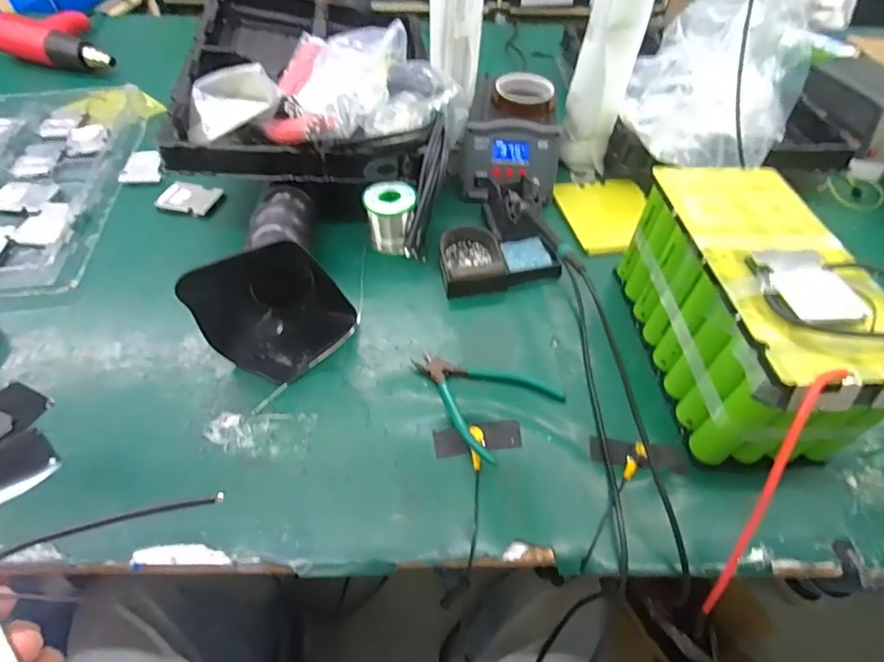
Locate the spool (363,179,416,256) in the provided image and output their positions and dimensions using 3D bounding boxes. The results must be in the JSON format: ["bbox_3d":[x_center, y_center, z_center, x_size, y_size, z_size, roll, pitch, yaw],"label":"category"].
[{"bbox_3d":[-0.067,-0.152,0.634,0.062,0.075,0.062,1,52,-1],"label":"spool"}]

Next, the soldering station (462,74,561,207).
[{"bbox_3d":[0.101,-0.263,0.691,0.132,0.097,0.133,9,52,5],"label":"soldering station"}]

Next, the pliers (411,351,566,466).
[{"bbox_3d":[0.039,0.055,0.494,0.112,0.020,0.139,-35,60,-25],"label":"pliers"}]

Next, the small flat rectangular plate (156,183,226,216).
[{"bbox_3d":[-0.371,-0.196,0.704,0.078,0.014,0.060,13,53,8],"label":"small flat rectangular plate"}]

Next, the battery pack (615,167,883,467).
[{"bbox_3d":[0.301,-0.030,0.476,0.141,0.150,0.293,-2,52,-3],"label":"battery pack"}]

